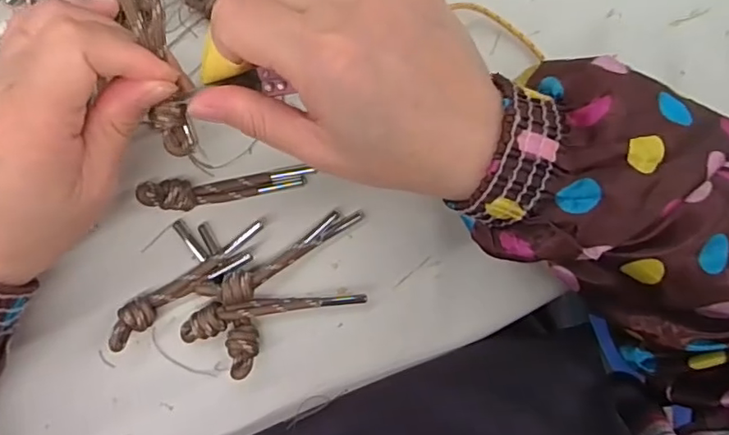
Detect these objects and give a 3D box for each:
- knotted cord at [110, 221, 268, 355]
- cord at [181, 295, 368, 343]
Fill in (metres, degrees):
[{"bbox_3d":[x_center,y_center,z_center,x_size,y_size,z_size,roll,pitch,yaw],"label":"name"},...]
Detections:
[{"bbox_3d":[-0.088,0.033,0.286,0.090,0.019,0.016,-35,94,-6],"label":"knotted cord"},{"bbox_3d":[-0.048,0.046,0.292,0.093,0.016,0.017,-13,92,-7],"label":"cord"}]

